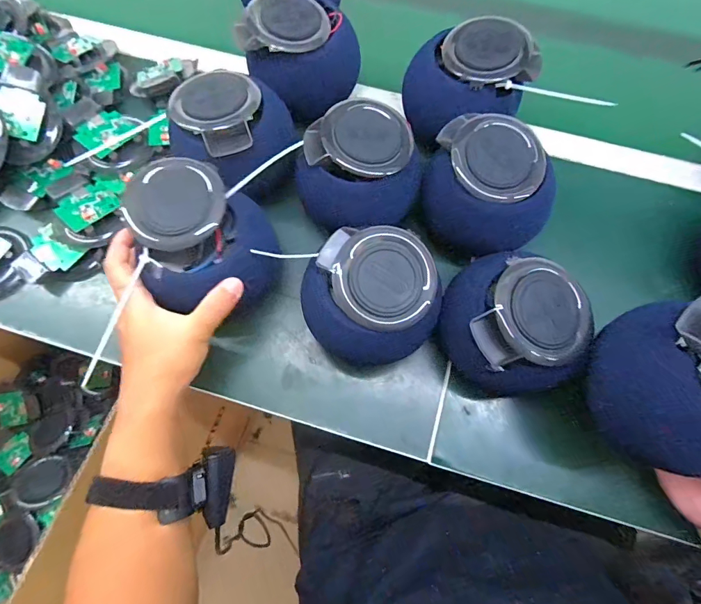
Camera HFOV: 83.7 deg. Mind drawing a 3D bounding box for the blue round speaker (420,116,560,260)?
[{"bbox_3d":[0.146,-0.121,0.423,0.124,0.111,0.133,-20,74,-7],"label":"blue round speaker"}]

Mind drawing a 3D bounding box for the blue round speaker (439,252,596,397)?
[{"bbox_3d":[0.150,0.026,0.367,0.112,0.105,0.110,0,73,-1],"label":"blue round speaker"}]

